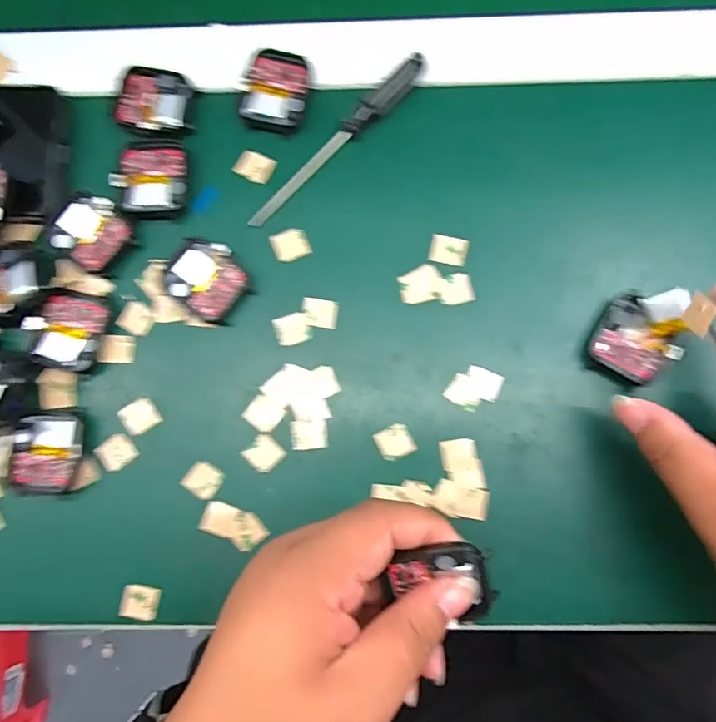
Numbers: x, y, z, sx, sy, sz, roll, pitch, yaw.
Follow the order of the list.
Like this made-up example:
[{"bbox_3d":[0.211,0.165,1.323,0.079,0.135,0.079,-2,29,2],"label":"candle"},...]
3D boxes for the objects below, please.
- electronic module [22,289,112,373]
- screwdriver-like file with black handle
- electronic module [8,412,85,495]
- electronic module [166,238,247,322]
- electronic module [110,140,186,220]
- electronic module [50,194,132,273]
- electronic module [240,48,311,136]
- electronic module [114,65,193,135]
[{"bbox_3d":[-0.157,-0.017,0.285,0.037,0.012,0.041,12,85,3],"label":"electronic module"},{"bbox_3d":[-0.011,-0.123,0.294,0.131,0.010,0.012,-43,85,-3],"label":"screwdriver-like file with black handle"},{"bbox_3d":[-0.164,0.049,0.278,0.036,0.010,0.043,5,85,2],"label":"electronic module"},{"bbox_3d":[-0.083,-0.046,0.287,0.041,0.011,0.037,38,87,4],"label":"electronic module"},{"bbox_3d":[-0.116,-0.103,0.294,0.037,0.008,0.045,0,85,1],"label":"electronic module"},{"bbox_3d":[-0.149,-0.073,0.291,0.040,0.007,0.036,39,87,4],"label":"electronic module"},{"bbox_3d":[-0.046,-0.154,0.299,0.035,0.005,0.044,14,85,3],"label":"electronic module"},{"bbox_3d":[-0.116,-0.148,0.298,0.041,0.005,0.039,11,85,2],"label":"electronic module"}]

